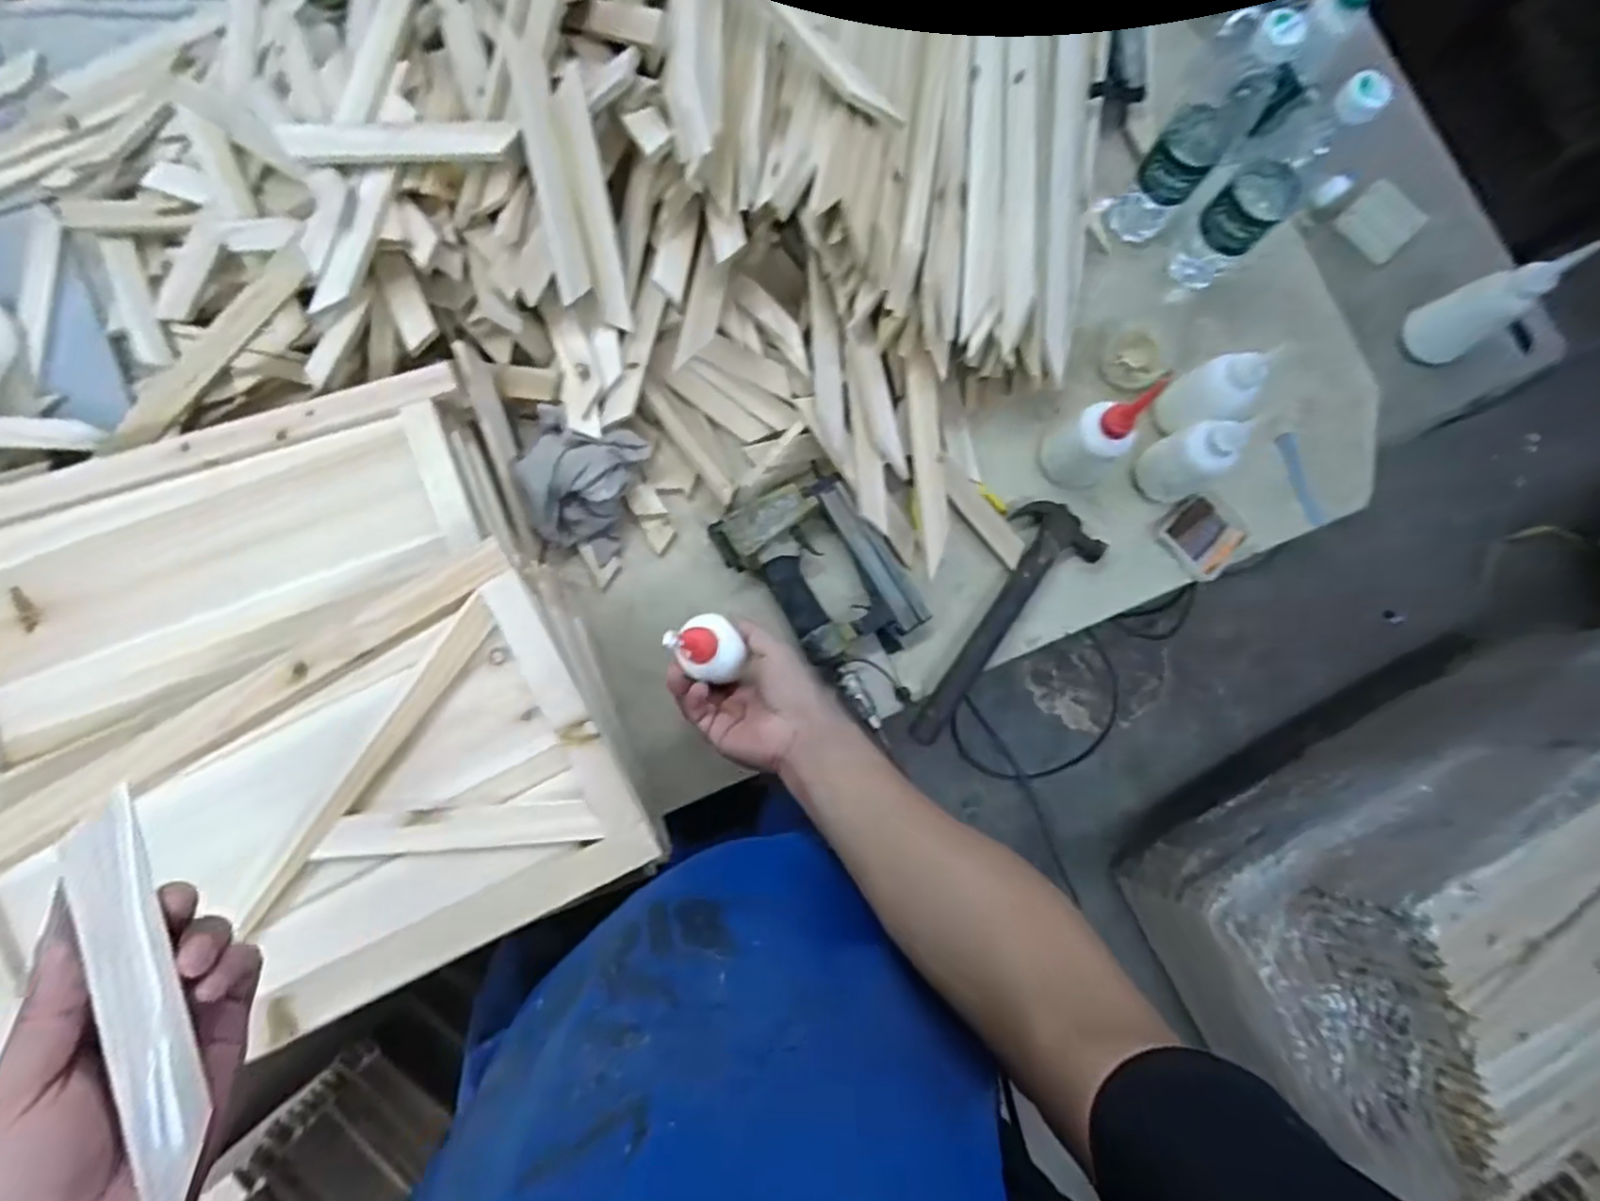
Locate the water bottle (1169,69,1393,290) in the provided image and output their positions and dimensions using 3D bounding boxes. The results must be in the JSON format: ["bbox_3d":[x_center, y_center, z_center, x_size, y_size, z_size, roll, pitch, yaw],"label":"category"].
[{"bbox_3d":[0.432,-0.378,0.649,0.059,0.232,0.059,0,84,-4],"label":"water bottle"}]

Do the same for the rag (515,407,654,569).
[{"bbox_3d":[-0.214,-0.113,0.659,0.108,0.056,0.121,19,83,-2],"label":"rag"}]

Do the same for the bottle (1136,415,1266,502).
[{"bbox_3d":[0.375,-0.135,0.671,0.047,0.111,0.059,-28,86,-7],"label":"bottle"}]

